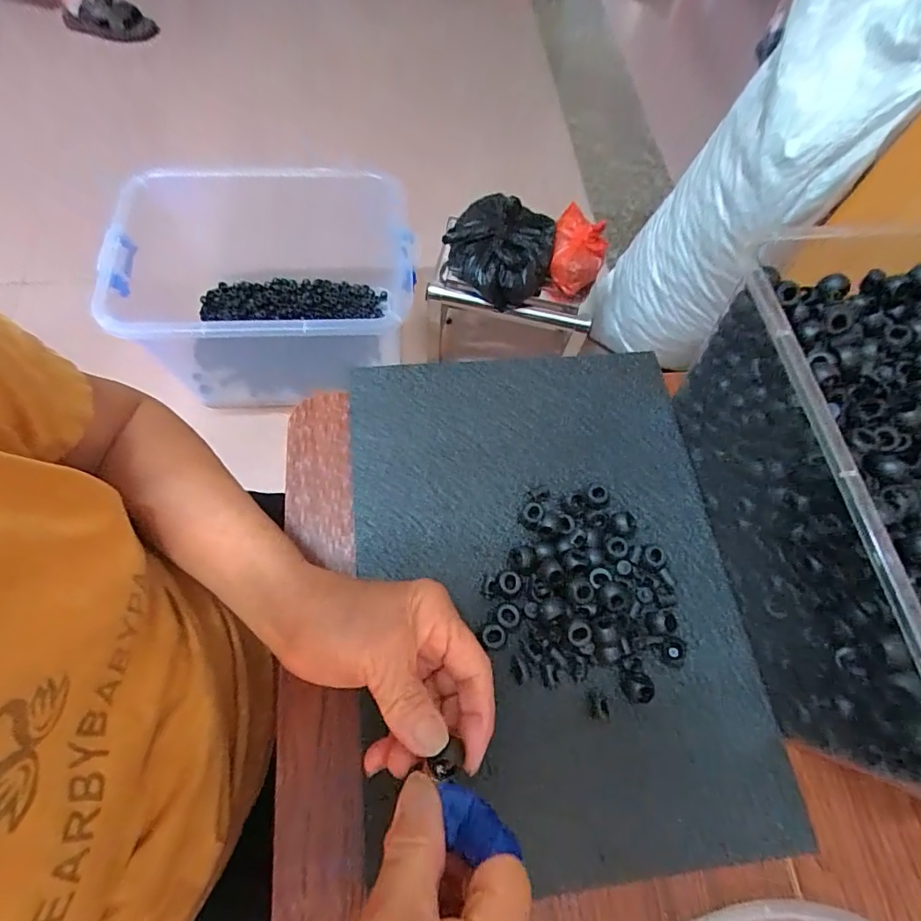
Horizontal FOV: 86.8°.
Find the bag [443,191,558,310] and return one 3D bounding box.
[{"bbox_3d":[0.068,-0.369,0.835,0.182,0.092,0.188,26,68,8],"label":"bag"}]

